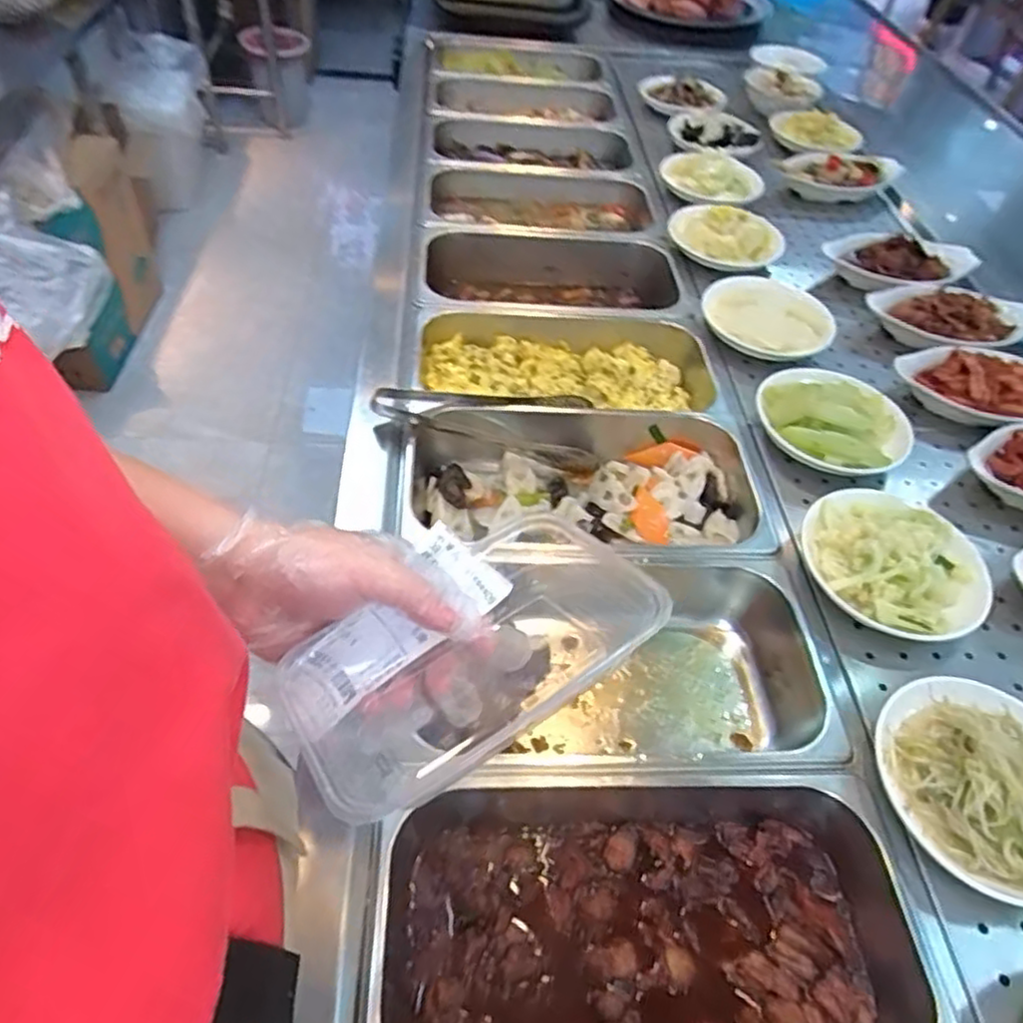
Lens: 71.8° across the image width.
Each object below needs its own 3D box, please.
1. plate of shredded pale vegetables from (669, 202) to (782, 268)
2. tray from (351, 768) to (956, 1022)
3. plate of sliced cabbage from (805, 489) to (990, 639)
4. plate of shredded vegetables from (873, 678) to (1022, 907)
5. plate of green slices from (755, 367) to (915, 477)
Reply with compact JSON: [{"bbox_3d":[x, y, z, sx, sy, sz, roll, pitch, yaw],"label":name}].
[{"bbox_3d":[0.268,-0.364,0.907,0.120,0.036,0.153,-35,62,-30],"label":"plate of shredded pale vegetables"},{"bbox_3d":[0.085,0.254,0.430,0.338,0.072,0.177,1,50,-6],"label":"tray"},{"bbox_3d":[0.312,0.037,0.575,0.138,0.049,0.133,3,50,-4],"label":"plate of sliced cabbage"},{"bbox_3d":[0.323,0.178,0.468,0.148,0.044,0.141,3,50,-4],"label":"plate of shredded vegetables"},{"bbox_3d":[0.317,-0.098,0.691,0.137,0.038,0.143,3,50,-4],"label":"plate of green slices"}]

